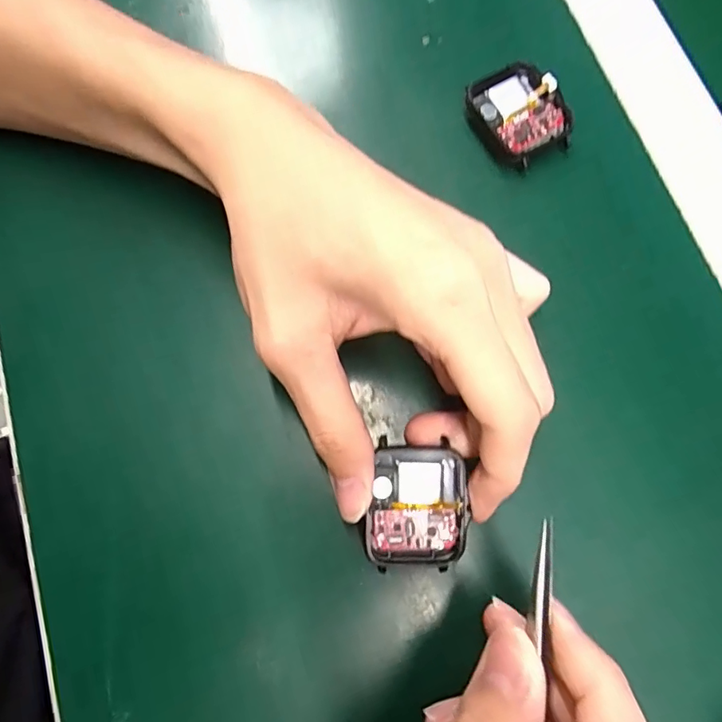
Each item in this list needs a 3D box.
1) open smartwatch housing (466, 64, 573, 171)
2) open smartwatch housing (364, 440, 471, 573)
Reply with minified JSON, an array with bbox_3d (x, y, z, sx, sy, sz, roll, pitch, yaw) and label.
[{"bbox_3d":[0.071,-0.111,0.227,0.039,0.008,0.044,-23,76,-7],"label":"open smartwatch housing"},{"bbox_3d":[0.021,0.054,0.186,0.035,0.013,0.043,3,75,0],"label":"open smartwatch housing"}]

